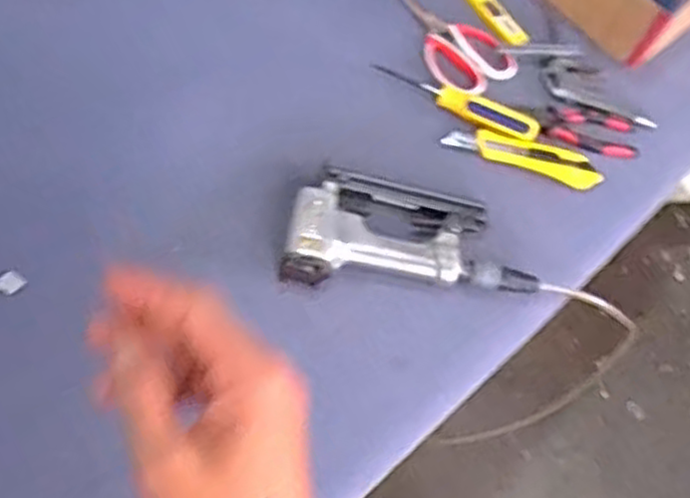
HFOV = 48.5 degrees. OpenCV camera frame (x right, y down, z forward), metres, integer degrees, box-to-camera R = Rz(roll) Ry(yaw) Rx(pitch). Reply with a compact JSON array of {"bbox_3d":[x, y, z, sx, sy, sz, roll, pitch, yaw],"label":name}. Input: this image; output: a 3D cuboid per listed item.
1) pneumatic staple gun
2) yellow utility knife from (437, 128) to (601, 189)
[{"bbox_3d":[0.069,-0.017,0.766,0.252,0.044,0.122,6,62,-6],"label":"pneumatic staple gun"},{"bbox_3d":[0.198,-0.106,0.848,0.171,0.010,0.046,19,61,6],"label":"yellow utility knife"}]

